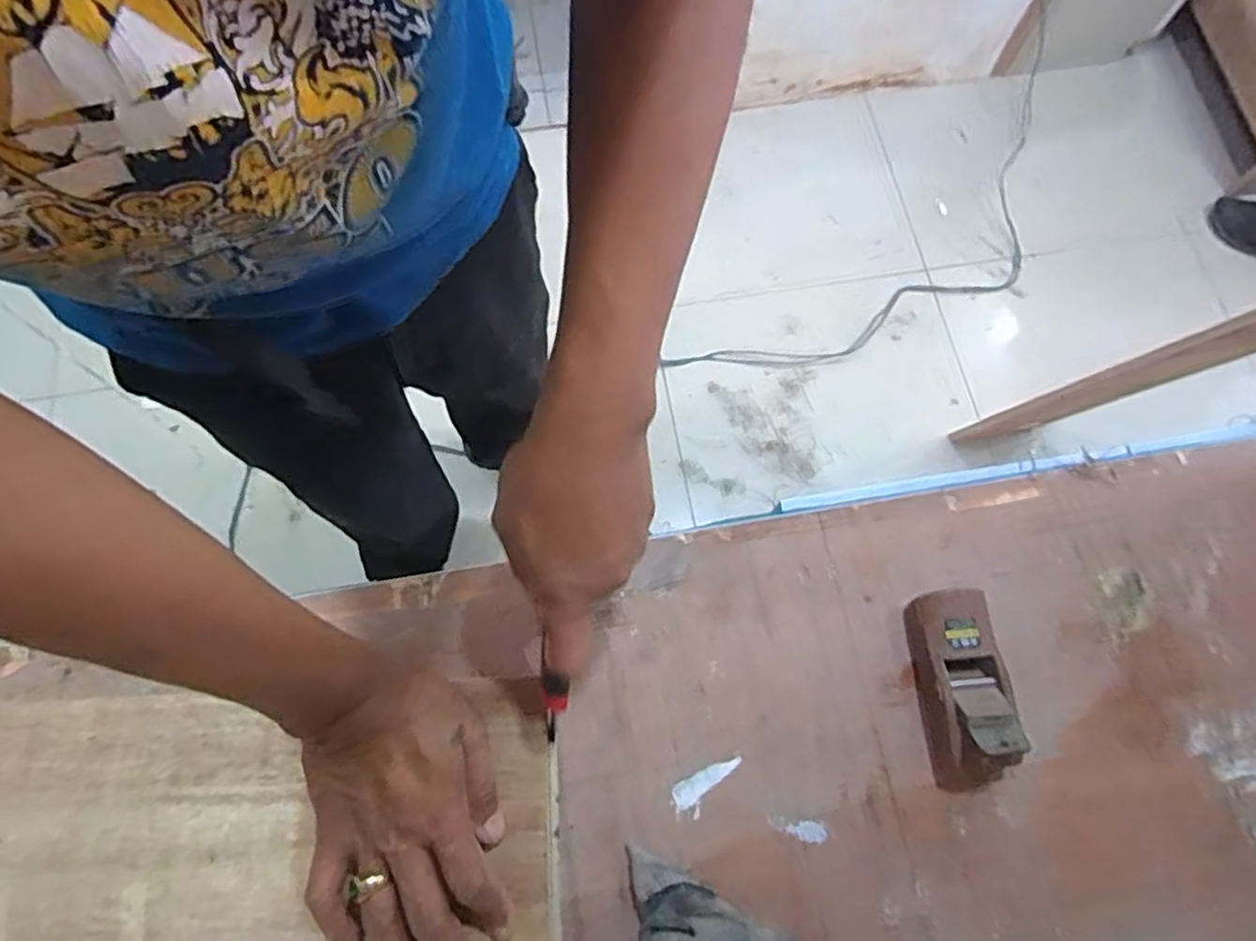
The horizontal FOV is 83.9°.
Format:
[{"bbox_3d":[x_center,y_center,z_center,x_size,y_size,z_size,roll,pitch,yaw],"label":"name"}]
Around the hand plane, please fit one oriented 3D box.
[{"bbox_3d":[0.213,0.135,0.436,0.048,0.047,0.118,-4,71,-1],"label":"hand plane"}]

